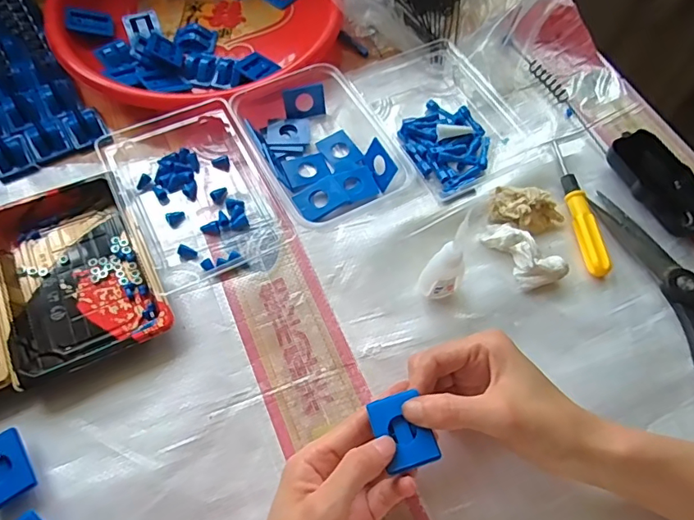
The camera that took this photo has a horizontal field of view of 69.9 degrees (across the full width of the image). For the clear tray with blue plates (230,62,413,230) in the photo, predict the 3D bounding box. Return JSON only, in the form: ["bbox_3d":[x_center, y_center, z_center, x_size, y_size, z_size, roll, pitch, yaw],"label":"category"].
[{"bbox_3d":[-0.024,-0.110,0.458,0.121,0.038,0.143,-25,66,-15],"label":"clear tray with blue plates"}]

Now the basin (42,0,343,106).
[{"bbox_3d":[-0.160,-0.277,0.541,0.304,0.042,0.303,1,62,-2],"label":"basin"}]

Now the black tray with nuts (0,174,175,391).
[{"bbox_3d":[-0.214,0.009,0.392,0.108,0.025,0.158,-23,66,-14],"label":"black tray with nuts"}]

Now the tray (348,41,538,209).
[{"bbox_3d":[0.087,-0.149,0.488,0.123,0.031,0.188,-30,68,-17],"label":"tray"}]

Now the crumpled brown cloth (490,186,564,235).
[{"bbox_3d":[0.158,-0.043,0.436,0.062,0.023,0.037,22,63,8],"label":"crumpled brown cloth"}]

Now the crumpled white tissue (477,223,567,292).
[{"bbox_3d":[0.147,-0.008,0.415,0.036,0.027,0.068,-26,67,-16],"label":"crumpled white tissue"}]

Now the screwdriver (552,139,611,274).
[{"bbox_3d":[0.206,-0.050,0.446,0.017,0.015,0.139,-4,63,-5],"label":"screwdriver"}]

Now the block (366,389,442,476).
[{"bbox_3d":[0.035,0.104,0.303,0.030,0.007,0.044,-18,65,-12],"label":"block"}]

